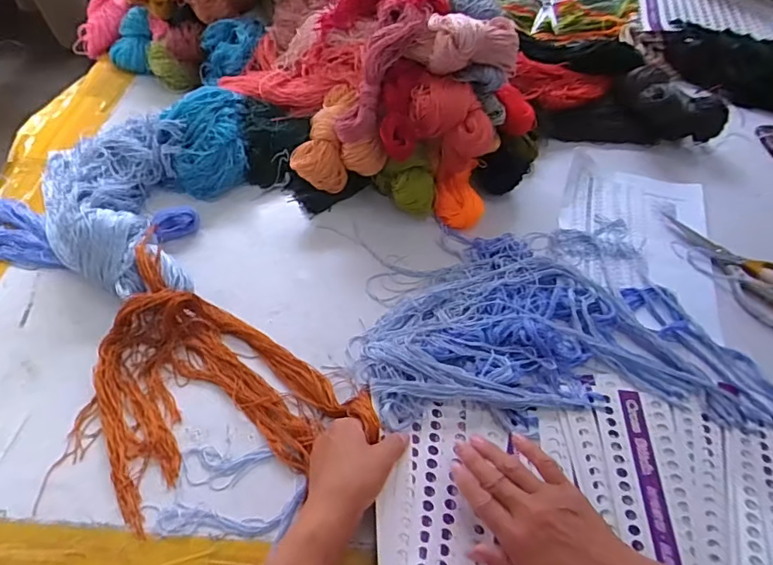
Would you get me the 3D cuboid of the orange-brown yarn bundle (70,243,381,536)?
[{"bbox_3d":[-0.189,0.129,0.513,0.323,0.061,0.209,31,63,14],"label":"orange-brown yarn bundle"}]

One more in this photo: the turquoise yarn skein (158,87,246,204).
[{"bbox_3d":[-0.254,-0.202,0.722,0.106,0.093,0.141,-4,54,-7],"label":"turquoise yarn skein"}]

